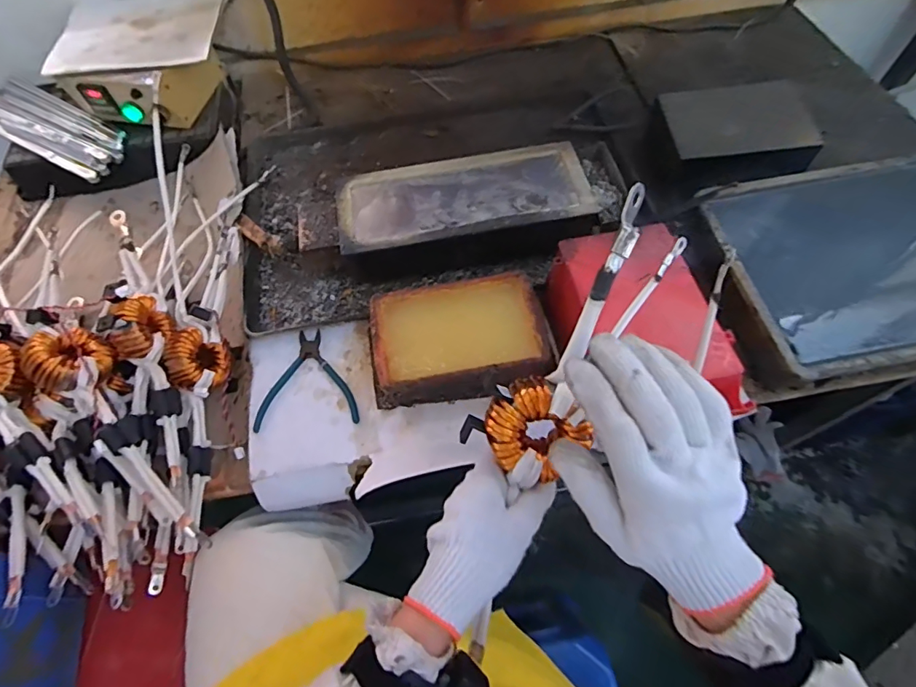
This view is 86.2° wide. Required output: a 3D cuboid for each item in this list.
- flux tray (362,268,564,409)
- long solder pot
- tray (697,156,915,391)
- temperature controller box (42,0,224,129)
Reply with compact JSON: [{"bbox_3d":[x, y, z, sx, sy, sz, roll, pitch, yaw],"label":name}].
[{"bbox_3d":[-0.004,-0.002,0.608,0.211,0.072,0.149,-10,62,-3],"label":"flux tray"},{"bbox_3d":[0.011,-0.177,0.697,0.339,0.091,0.172,-9,62,-2],"label":"long solder pot"},{"bbox_3d":[0.569,-0.106,0.646,0.458,0.087,0.294,-10,62,-3],"label":"tray"},{"bbox_3d":[-0.513,-0.471,0.816,0.254,0.089,0.231,-2,62,2],"label":"temperature controller box"}]

